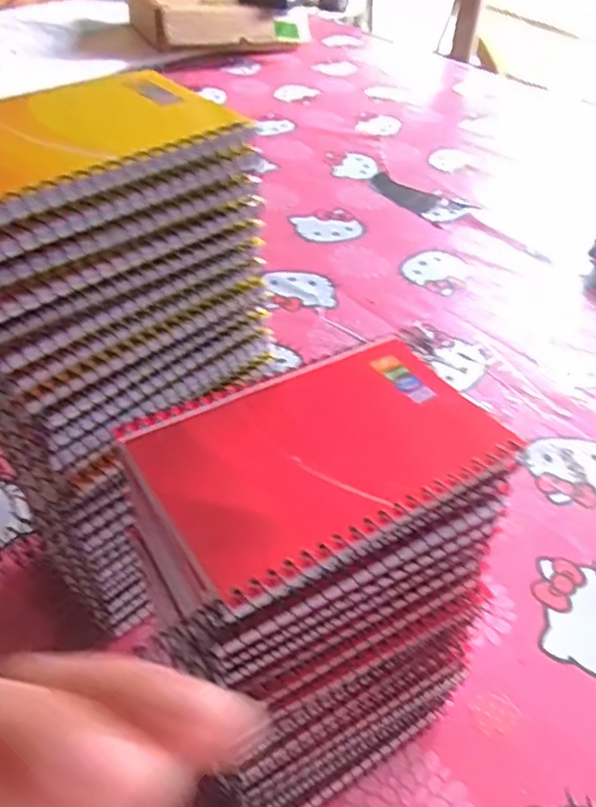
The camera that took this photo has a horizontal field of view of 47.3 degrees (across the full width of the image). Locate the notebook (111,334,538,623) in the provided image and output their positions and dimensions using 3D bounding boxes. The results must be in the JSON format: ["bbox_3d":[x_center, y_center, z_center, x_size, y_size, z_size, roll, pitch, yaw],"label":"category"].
[{"bbox_3d":[0.012,0.017,0.255,0.127,0.006,0.080,-23,50,-26],"label":"notebook"}]

